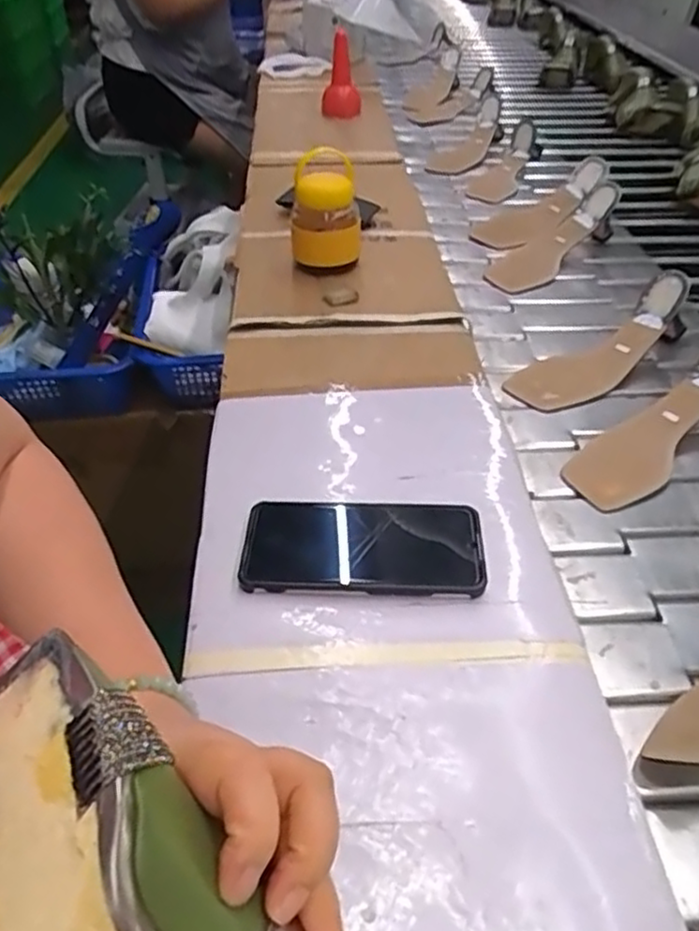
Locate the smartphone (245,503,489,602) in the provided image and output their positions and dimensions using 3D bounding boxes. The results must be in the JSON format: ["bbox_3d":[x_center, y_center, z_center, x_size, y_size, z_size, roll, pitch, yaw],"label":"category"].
[{"bbox_3d":[0.008,0.055,0.482,0.164,0.018,0.079,2,41,2],"label":"smartphone"}]

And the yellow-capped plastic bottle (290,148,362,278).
[{"bbox_3d":[-0.027,-0.280,0.784,0.076,0.122,0.083,-1,47,-3],"label":"yellow-capped plastic bottle"}]

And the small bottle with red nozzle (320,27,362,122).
[{"bbox_3d":[-0.015,-0.675,1.219,0.068,0.152,0.058,1,47,-1],"label":"small bottle with red nozzle"}]

